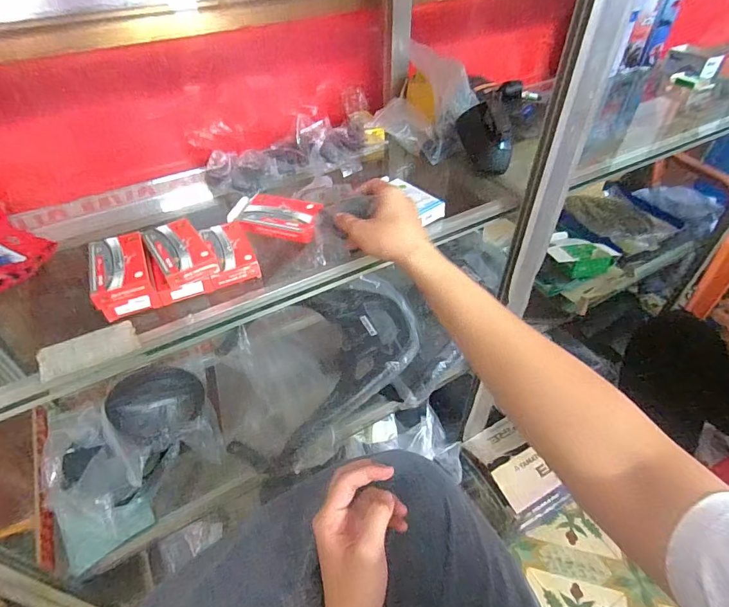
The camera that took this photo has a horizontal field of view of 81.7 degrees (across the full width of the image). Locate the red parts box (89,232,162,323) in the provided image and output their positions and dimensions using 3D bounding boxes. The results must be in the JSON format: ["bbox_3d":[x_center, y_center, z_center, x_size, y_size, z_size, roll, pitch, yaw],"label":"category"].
[{"bbox_3d":[-0.271,-0.032,0.478,0.058,0.042,0.099,-19,47,-18],"label":"red parts box"}]

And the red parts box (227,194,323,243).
[{"bbox_3d":[-0.121,-0.117,0.563,0.125,0.027,0.057,11,46,13],"label":"red parts box"}]

